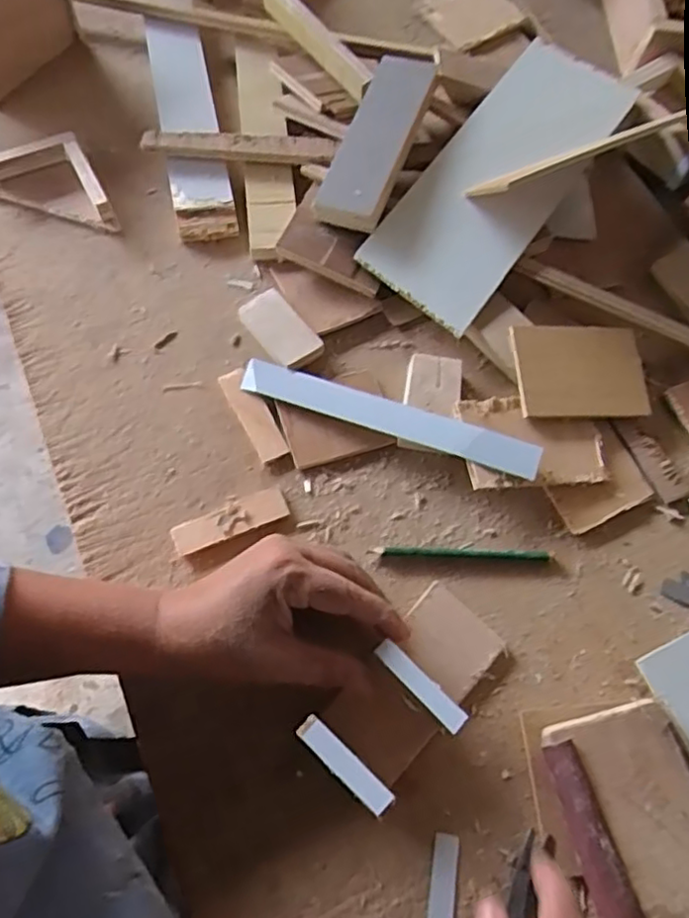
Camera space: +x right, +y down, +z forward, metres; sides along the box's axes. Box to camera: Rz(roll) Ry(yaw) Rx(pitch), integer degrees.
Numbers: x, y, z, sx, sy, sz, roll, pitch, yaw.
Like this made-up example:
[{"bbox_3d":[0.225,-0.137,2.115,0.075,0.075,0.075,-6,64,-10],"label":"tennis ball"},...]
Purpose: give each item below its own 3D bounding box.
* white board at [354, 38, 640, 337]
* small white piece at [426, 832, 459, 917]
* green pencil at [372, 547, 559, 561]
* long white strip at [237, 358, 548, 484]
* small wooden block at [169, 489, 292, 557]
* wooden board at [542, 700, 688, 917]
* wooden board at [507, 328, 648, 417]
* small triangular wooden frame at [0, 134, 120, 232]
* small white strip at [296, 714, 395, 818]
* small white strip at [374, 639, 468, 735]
[{"bbox_3d":[0.121,-0.221,0.504,0.100,0.010,0.260,35,78,8],"label":"white board"},{"bbox_3d":[0.054,0.232,0.349,0.015,0.004,0.051,10,67,2],"label":"small white piece"},{"bbox_3d":[0.077,0.061,0.422,0.119,0.007,0.007,1,67,-1],"label":"green pencil"},{"bbox_3d":[0.029,-0.029,0.444,0.207,0.006,0.025,18,80,10],"label":"long white strip"},{"bbox_3d":[-0.074,0.041,0.423,0.074,0.008,0.022,-23,70,-11],"label":"small wooden block"},{"bbox_3d":[0.168,0.214,0.346,0.068,0.024,0.151,-17,69,-8],"label":"wooden board"},{"bbox_3d":[0.167,-0.062,0.458,0.095,0.004,0.068,-2,73,-10],"label":"wooden board"},{"bbox_3d":[-0.231,-0.227,0.517,0.123,0.024,0.062,16,68,5],"label":"small triangular wooden frame"},{"bbox_3d":[0.000,0.150,0.316,0.055,0.004,0.012,41,69,12],"label":"small white strip"},{"bbox_3d":[0.040,0.121,0.345,0.056,0.004,0.012,42,72,17],"label":"small white strip"}]

